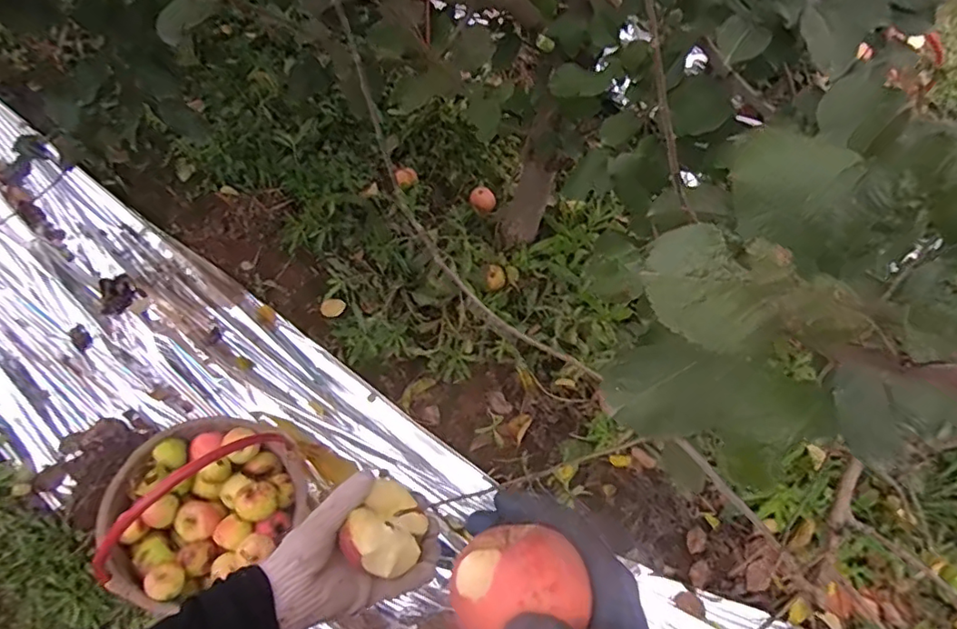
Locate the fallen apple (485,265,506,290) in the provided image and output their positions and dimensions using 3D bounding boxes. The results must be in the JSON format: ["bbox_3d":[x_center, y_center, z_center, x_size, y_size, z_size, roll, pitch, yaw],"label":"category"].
[{"bbox_3d":[0.045,-0.095,1.477,0.053,0.053,0.073,6,62,-1],"label":"fallen apple"}]

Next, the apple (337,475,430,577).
[{"bbox_3d":[-0.079,0.190,0.490,0.061,0.054,0.072,30,64,11],"label":"apple"}]

